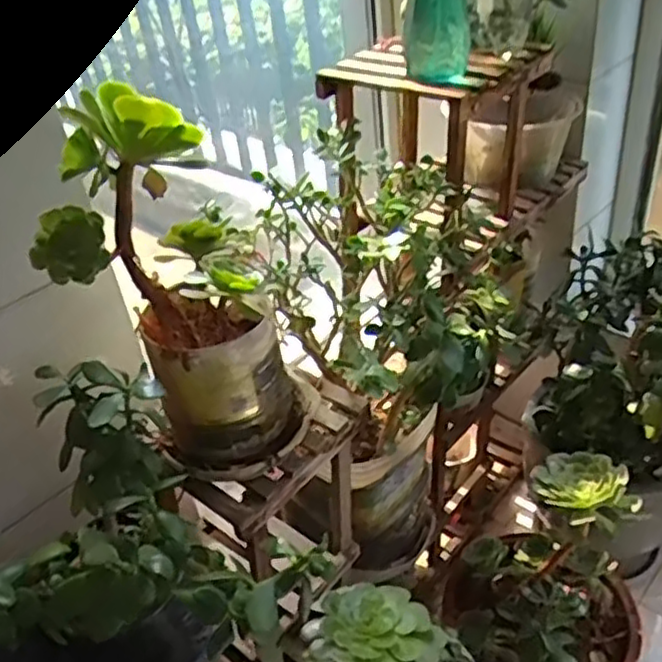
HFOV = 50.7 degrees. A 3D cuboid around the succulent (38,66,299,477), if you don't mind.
[{"bbox_3d":[-0.147,-0.026,0.732,0.184,0.441,0.220,-11,36,-4],"label":"succulent"}]

